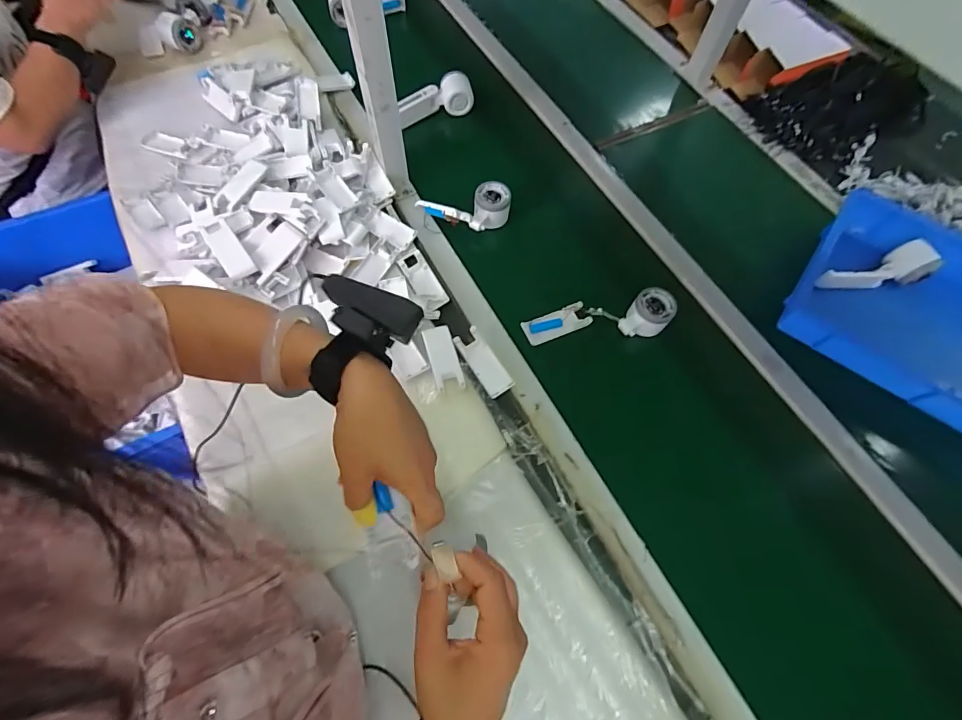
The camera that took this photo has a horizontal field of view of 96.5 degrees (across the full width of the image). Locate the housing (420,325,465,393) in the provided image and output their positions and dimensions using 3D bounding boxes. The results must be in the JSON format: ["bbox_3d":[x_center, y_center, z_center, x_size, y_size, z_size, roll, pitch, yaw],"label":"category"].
[{"bbox_3d":[-0.053,-0.004,0.605,0.040,0.009,0.097,-15,67,-9],"label":"housing"}]

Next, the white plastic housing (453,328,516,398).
[{"bbox_3d":[0.003,0.004,0.617,0.040,0.009,0.106,-31,70,-16],"label":"white plastic housing"}]

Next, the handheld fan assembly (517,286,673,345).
[{"bbox_3d":[0.172,-0.065,0.637,0.211,0.051,0.060,-2,65,-4],"label":"handheld fan assembly"}]

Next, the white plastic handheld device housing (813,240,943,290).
[{"bbox_3d":[0.626,-0.147,0.690,0.174,0.058,0.055,-12,66,13],"label":"white plastic handheld device housing"}]

